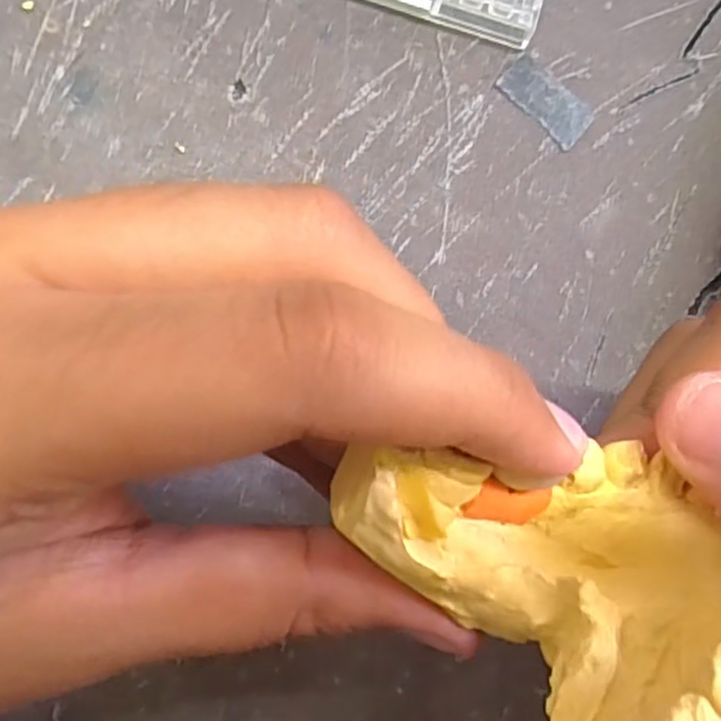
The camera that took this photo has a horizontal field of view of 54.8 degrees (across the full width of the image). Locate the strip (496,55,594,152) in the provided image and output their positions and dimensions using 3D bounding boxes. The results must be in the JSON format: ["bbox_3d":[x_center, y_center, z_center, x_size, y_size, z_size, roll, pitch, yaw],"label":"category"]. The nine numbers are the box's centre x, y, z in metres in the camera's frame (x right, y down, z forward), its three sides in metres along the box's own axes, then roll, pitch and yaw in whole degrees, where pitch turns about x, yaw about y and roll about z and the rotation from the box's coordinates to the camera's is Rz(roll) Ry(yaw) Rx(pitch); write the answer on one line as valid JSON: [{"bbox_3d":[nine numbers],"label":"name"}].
[{"bbox_3d":[0.043,-0.060,0.161,0.023,0.004,0.011,43,86,-2],"label":"strip"}]

